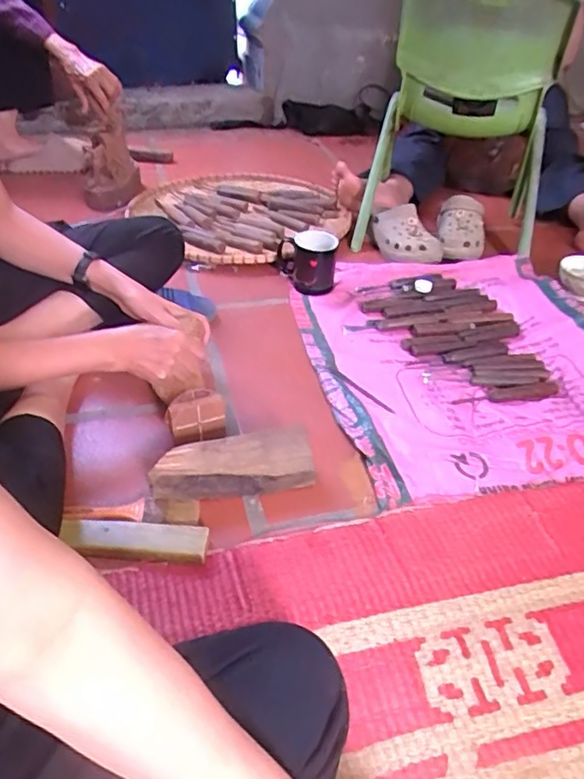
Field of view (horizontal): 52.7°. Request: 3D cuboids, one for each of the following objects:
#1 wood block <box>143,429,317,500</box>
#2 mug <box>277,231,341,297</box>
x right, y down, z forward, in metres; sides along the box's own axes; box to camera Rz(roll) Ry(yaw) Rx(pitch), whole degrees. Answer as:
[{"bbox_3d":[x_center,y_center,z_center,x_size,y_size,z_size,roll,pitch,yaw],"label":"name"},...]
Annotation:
[{"bbox_3d":[-0.071,0.099,0.722,0.191,0.071,0.043,-9,41,-12],"label":"wood block"},{"bbox_3d":[0.027,-0.244,1.133,0.112,0.096,0.101,1,40,0],"label":"mug"}]

